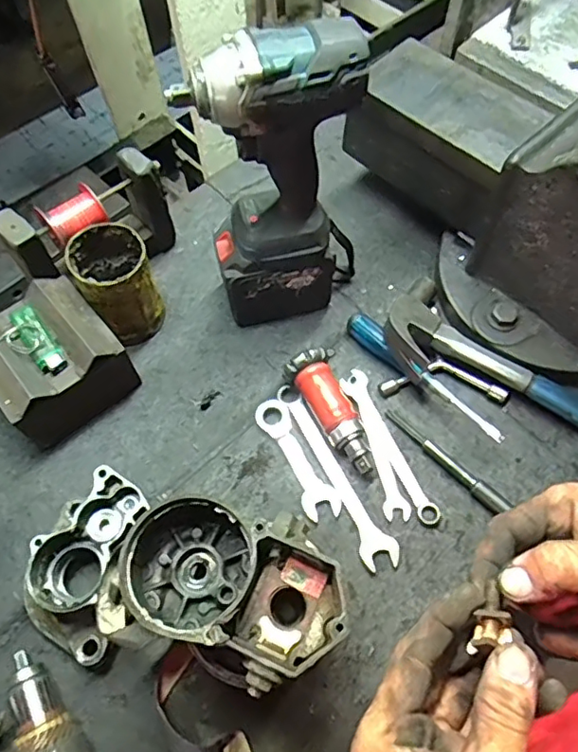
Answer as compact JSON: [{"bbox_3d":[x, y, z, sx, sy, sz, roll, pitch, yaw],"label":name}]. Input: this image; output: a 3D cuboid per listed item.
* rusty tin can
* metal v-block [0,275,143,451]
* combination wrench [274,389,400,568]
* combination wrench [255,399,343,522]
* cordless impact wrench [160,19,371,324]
[{"bbox_3d":[-0.175,-0.091,0.594,0.074,0.117,0.085,-22,64,-9],"label":"rusty tin can"},{"bbox_3d":[-0.235,-0.013,0.568,0.121,0.094,0.119,-38,68,-16],"label":"metal v-block"},{"bbox_3d":[0.043,0.092,0.556,0.032,0.005,0.201,-26,65,-11],"label":"combination wrench"},{"bbox_3d":[0.008,0.080,0.562,0.034,0.008,0.129,-26,65,-11],"label":"combination wrench"},{"bbox_3d":[-0.006,-0.158,0.526,0.148,0.294,0.077,-3,63,0],"label":"cordless impact wrench"}]

